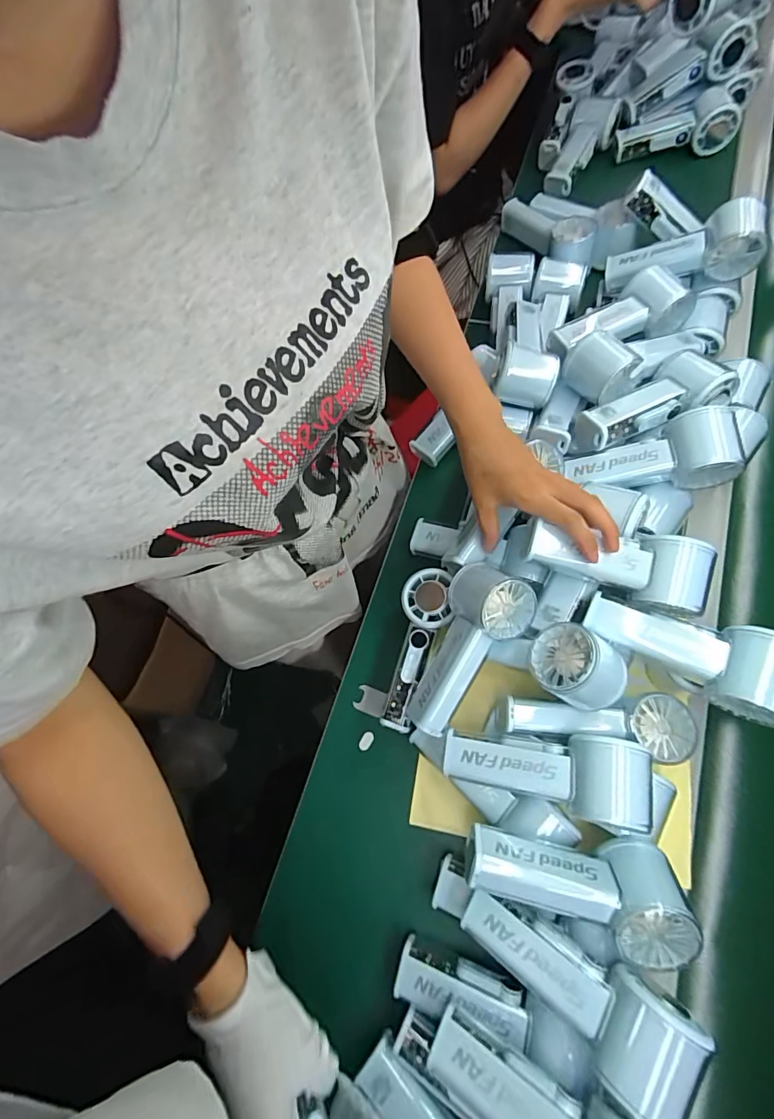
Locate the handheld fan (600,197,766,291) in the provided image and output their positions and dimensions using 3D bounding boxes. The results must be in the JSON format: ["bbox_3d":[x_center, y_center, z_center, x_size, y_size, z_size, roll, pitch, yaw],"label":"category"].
[{"bbox_3d":[0.330,-0.345,0.521,0.150,0.045,0.071,-2,71,24],"label":"handheld fan"}]

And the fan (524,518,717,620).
[{"bbox_3d":[0.192,0.004,0.393,0.143,0.049,0.060,13,72,8],"label":"fan"}]

